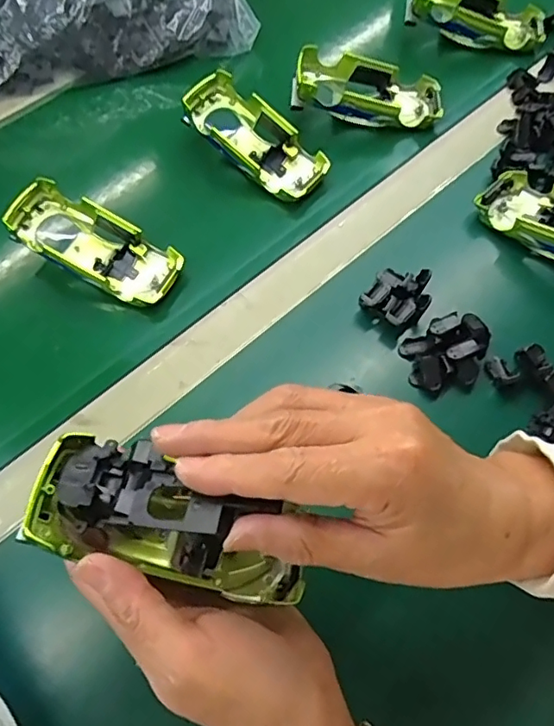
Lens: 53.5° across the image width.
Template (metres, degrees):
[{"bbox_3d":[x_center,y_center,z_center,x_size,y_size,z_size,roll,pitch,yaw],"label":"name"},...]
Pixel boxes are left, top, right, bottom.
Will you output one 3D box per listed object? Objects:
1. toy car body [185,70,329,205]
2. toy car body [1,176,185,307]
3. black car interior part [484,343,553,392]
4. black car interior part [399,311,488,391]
[{"bbox_3d":[-0.022,-0.193,0.477,0.137,0.034,0.055,43,72,6],"label":"toy car body"},{"bbox_3d":[-0.142,-0.089,0.432,0.132,0.031,0.056,29,67,2],"label":"toy car body"},{"bbox_3d":[0.169,0.004,0.369,0.047,0.016,0.036,-11,62,-2],"label":"black car interior part"},{"bbox_3d":[0.120,-0.009,0.379,0.062,0.024,0.047,-22,63,-8],"label":"black car interior part"}]

